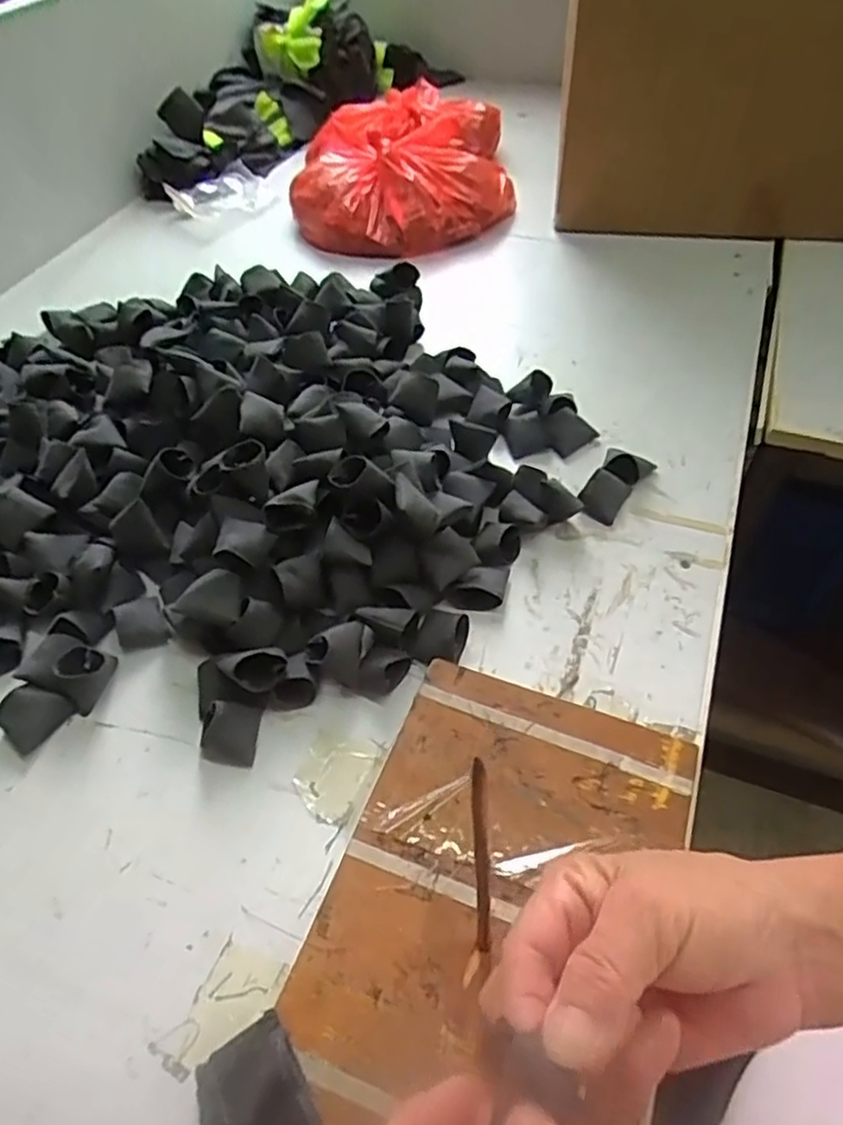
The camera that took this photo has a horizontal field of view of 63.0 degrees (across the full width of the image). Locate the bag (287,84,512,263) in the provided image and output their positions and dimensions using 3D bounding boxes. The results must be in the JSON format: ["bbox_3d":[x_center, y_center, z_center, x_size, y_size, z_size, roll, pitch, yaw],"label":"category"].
[{"bbox_3d":[-0.033,-0.548,0.932,0.269,0.088,0.377,-3,51,1],"label":"bag"}]

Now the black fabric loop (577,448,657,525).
[{"bbox_3d":[0.162,-0.067,0.574,0.039,0.022,0.083,24,56,21],"label":"black fabric loop"}]

